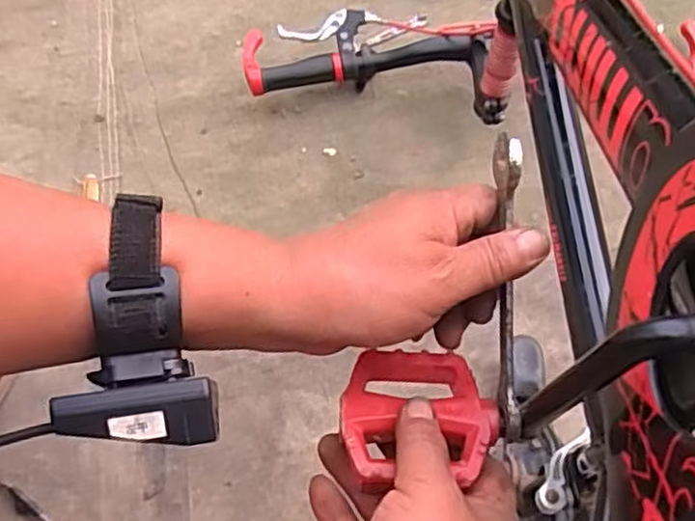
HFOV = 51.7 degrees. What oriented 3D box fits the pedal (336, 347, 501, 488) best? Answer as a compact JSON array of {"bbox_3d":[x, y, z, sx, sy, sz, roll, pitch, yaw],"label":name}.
[{"bbox_3d":[0.036,0.083,0.367,0.076,0.028,0.072,-2,48,-6],"label":"pedal"}]

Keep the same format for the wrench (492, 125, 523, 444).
[{"bbox_3d":[0.080,0.015,0.356,0.010,0.017,0.149,-2,97,2],"label":"wrench"}]

